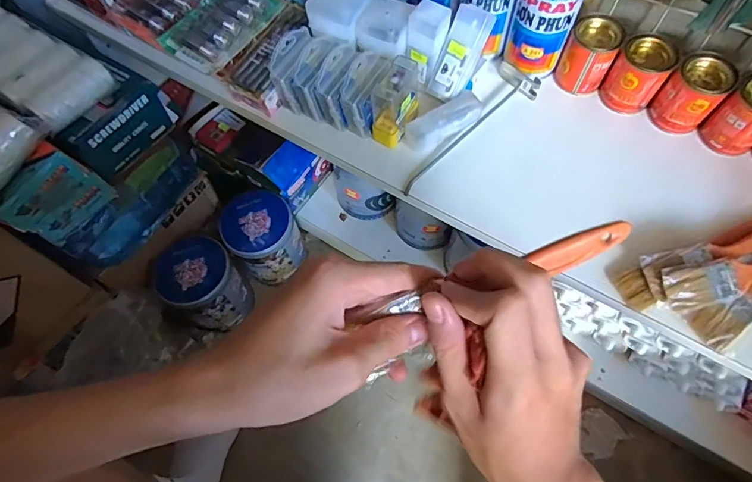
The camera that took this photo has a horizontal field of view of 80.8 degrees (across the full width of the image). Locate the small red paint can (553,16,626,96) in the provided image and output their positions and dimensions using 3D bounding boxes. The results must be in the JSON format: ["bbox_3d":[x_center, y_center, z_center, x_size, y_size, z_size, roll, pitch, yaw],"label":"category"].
[{"bbox_3d":[0.241,-0.209,0.502,0.052,0.067,0.050,-1,63,1],"label":"small red paint can"}]

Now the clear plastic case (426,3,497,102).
[{"bbox_3d":[0.094,-0.208,0.496,0.038,0.098,0.030,34,27,17],"label":"clear plastic case"}]

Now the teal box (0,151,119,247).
[{"bbox_3d":[-0.361,-0.048,0.499,0.027,0.082,0.096,32,68,17],"label":"teal box"}]

